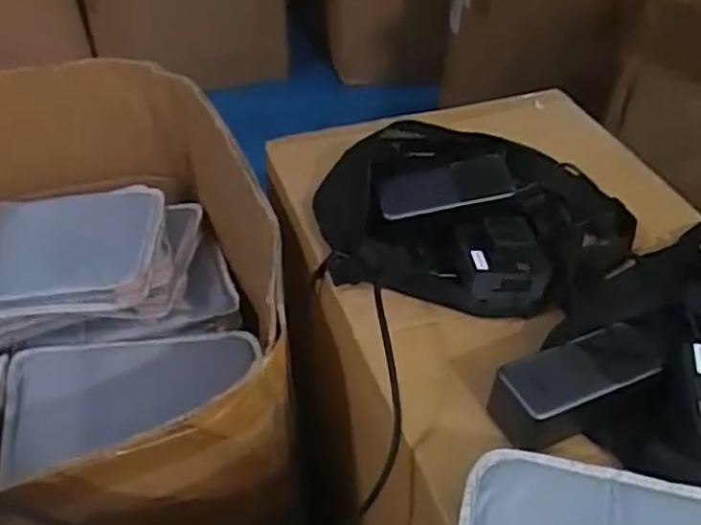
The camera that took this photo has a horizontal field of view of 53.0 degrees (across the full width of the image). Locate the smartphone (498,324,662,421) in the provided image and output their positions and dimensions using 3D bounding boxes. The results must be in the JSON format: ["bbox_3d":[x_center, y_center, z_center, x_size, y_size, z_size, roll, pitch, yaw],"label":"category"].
[{"bbox_3d":[0.179,0.081,0.539,0.133,0.010,0.054,-11,41,-23],"label":"smartphone"}]

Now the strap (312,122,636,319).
[{"bbox_3d":[0.117,-0.047,0.691,0.303,0.081,0.215,15,45,14],"label":"strap"}]

